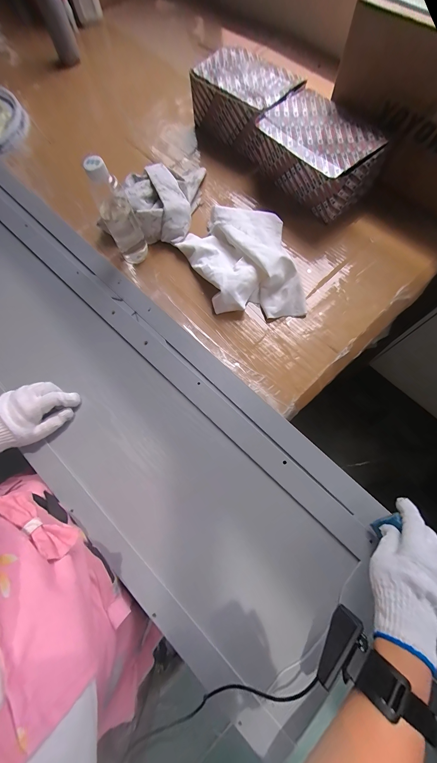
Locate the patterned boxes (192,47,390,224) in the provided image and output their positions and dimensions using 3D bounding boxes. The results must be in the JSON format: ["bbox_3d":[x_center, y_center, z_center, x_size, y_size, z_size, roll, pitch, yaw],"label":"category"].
[{"bbox_3d":[0.134,-0.566,0.620,0.162,0.116,0.472,-36,74,-10],"label":"patterned boxes"}]

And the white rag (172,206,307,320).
[{"bbox_3d":[0.037,-0.251,0.551,0.218,0.054,0.276,-9,71,-2],"label":"white rag"}]

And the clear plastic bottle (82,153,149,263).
[{"bbox_3d":[-0.185,-0.313,0.503,0.058,0.201,0.053,-28,73,-8],"label":"clear plastic bottle"}]

